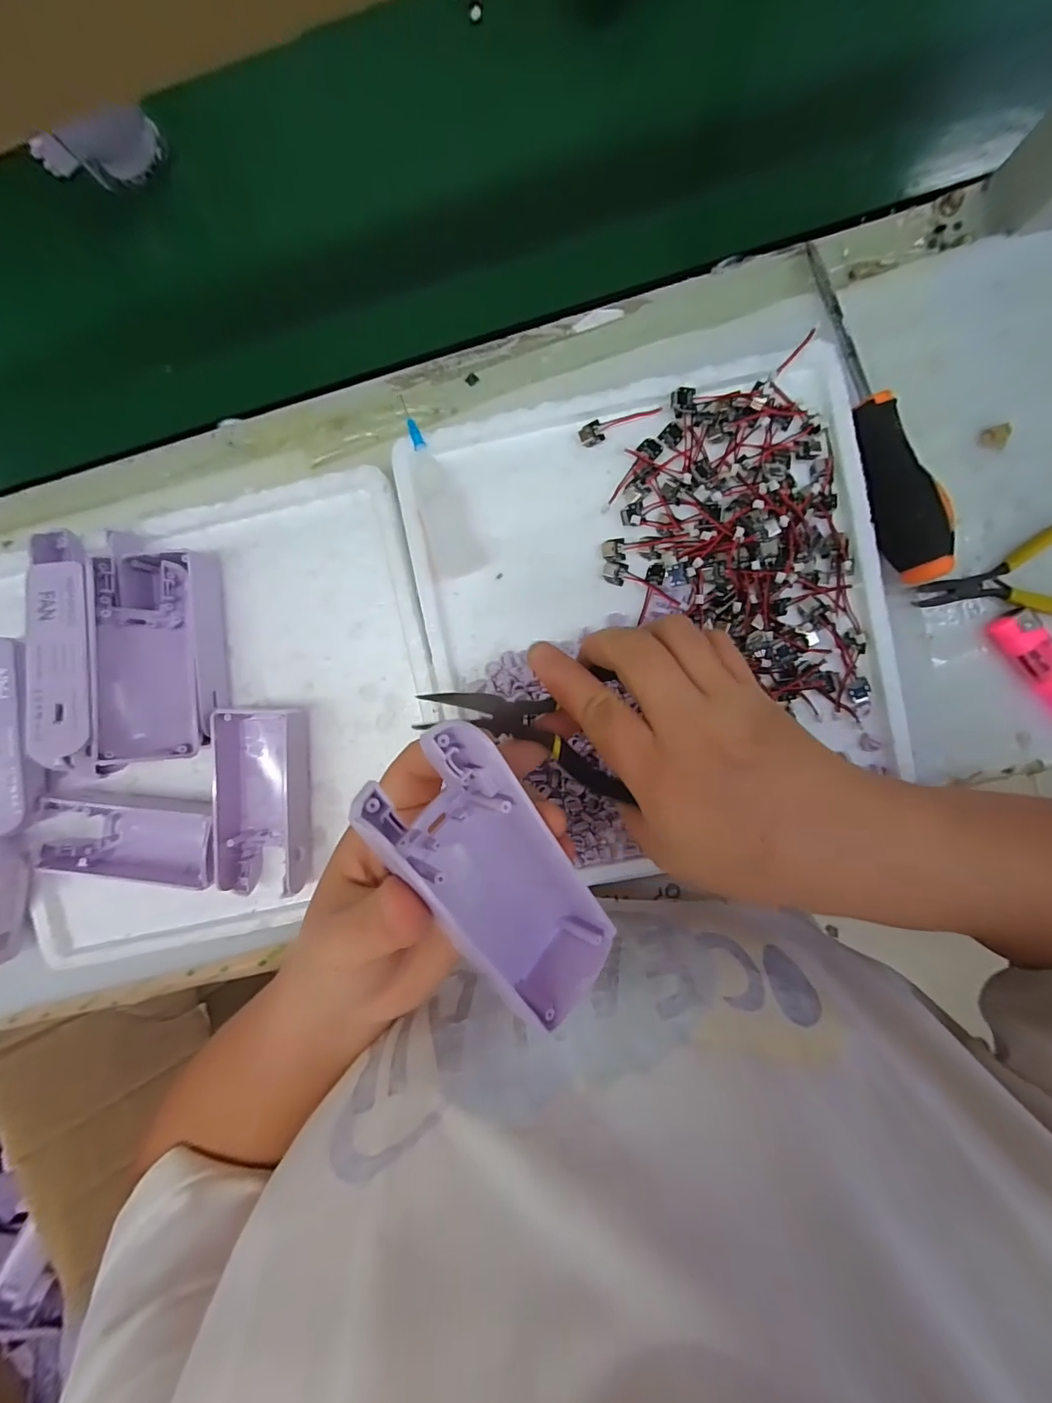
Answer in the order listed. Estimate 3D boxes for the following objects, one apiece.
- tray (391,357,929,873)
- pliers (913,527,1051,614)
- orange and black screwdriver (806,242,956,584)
[{"bbox_3d":[0.071,-0.046,0.288,0.251,0.035,0.266,-12,94,2],"label":"tray"},{"bbox_3d":[0.278,-0.067,0.278,0.106,0.014,0.053,-14,91,3],"label":"pliers"},{"bbox_3d":[0.192,-0.159,0.264,0.026,0.031,0.191,-14,91,3],"label":"orange and black screwdriver"}]

